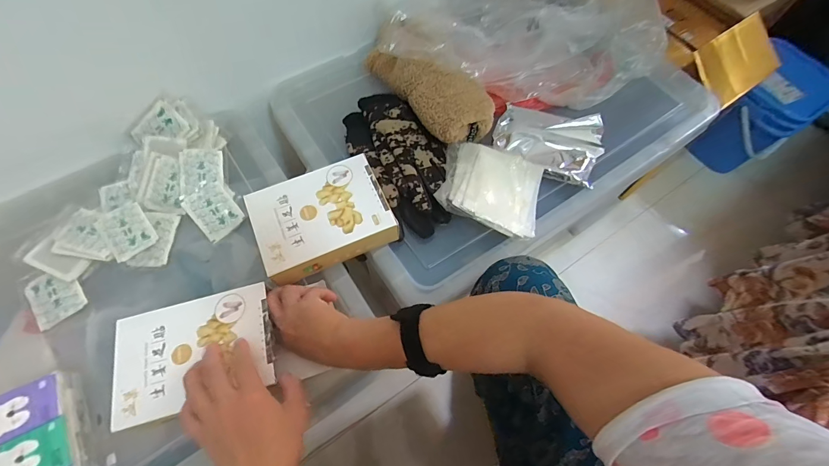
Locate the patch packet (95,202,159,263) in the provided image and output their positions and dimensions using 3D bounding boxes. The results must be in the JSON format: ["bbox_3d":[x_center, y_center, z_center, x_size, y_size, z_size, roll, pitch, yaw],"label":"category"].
[{"bbox_3d":[-0.404,-0.004,0.523,0.057,0.006,0.076,-35,76,-19],"label":"patch packet"}]

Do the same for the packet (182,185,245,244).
[{"bbox_3d":[-0.292,-0.032,0.544,0.059,0.004,0.078,-40,81,-15],"label":"packet"}]

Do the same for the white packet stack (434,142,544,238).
[{"bbox_3d":[0.113,-0.071,0.543,0.145,0.028,0.135,14,65,4],"label":"white packet stack"}]

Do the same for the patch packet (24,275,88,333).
[{"bbox_3d":[-0.477,0.083,0.492,0.059,0.005,0.075,-37,73,-15],"label":"patch packet"}]

